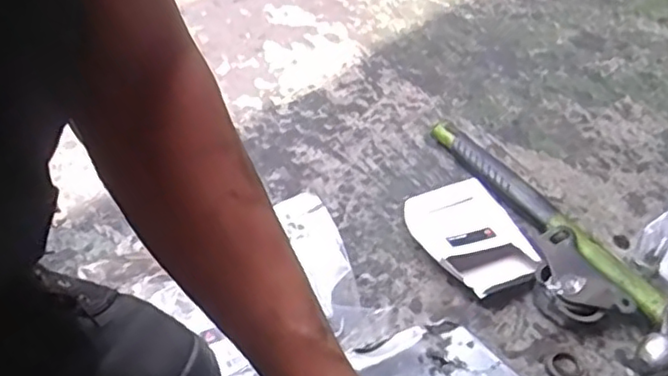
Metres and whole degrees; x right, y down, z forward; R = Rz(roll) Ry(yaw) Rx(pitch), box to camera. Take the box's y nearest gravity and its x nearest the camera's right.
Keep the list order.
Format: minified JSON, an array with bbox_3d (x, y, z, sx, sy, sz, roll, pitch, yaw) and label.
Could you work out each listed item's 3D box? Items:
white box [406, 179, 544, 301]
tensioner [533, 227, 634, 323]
[{"bbox_3d":[0.135,0.049,0.651,0.101,0.038,0.116,-14,46,-19],"label":"white box"},{"bbox_3d":[0.223,0.085,0.618,0.061,0.029,0.099,-16,46,-21],"label":"tensioner"}]

